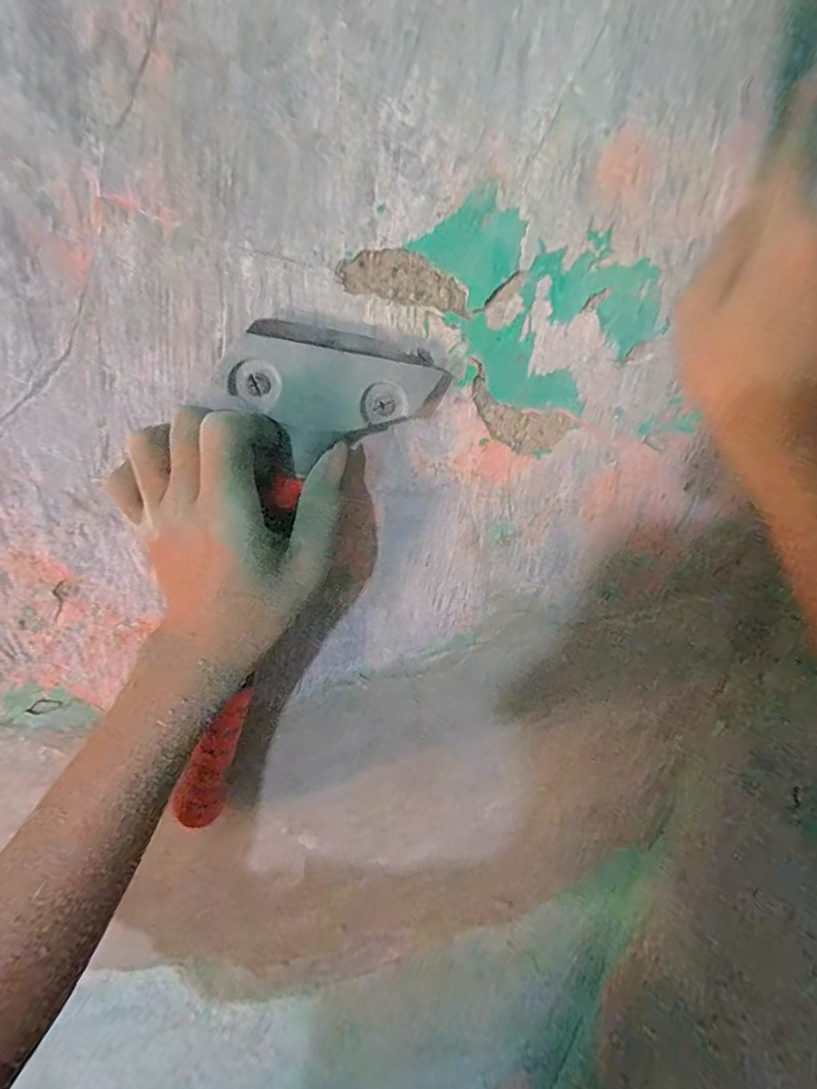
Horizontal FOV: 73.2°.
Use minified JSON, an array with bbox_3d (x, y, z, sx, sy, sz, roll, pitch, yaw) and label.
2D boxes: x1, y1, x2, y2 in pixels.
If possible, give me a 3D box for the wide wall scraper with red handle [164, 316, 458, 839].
[{"bbox_3d":[-0.083,0.039,0.308,0.102,0.315,0.027,10,23,-35],"label":"wide wall scraper with red handle"}]

